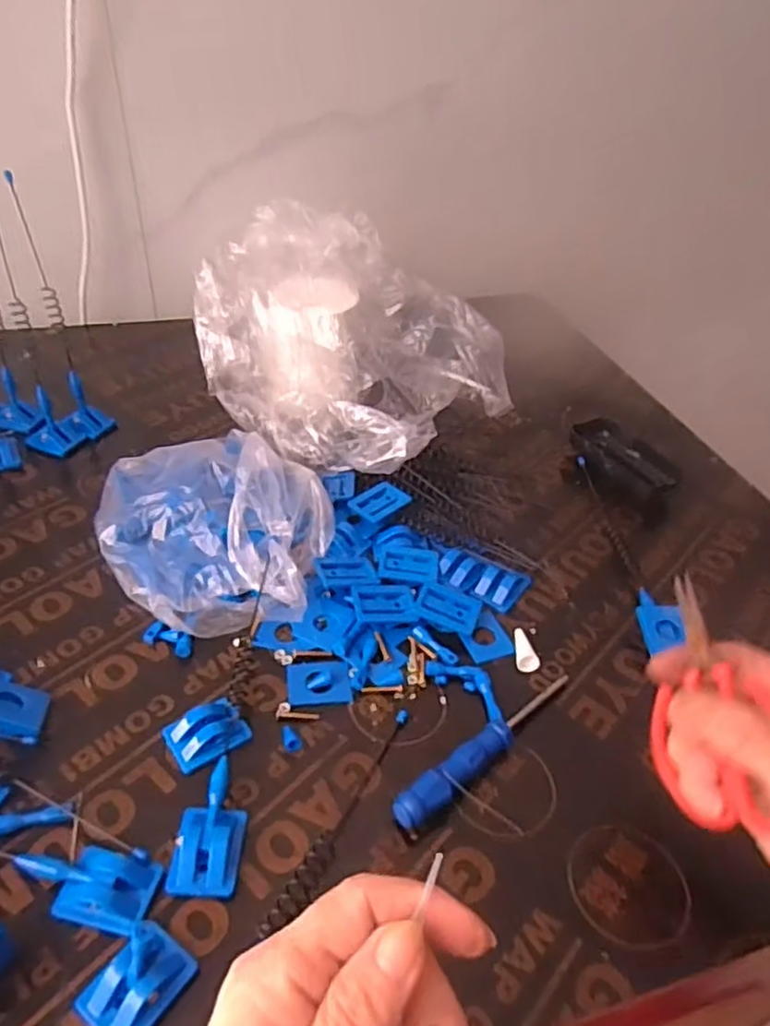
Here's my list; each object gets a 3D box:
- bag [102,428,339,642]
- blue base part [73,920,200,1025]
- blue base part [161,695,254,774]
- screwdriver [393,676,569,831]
[{"bbox_3d":[-0.127,0.004,0.534,0.160,0.054,0.198,-20,46,-26],"label":"bag"},{"bbox_3d":[-0.113,0.213,0.316,0.038,0.019,0.044,26,44,24],"label":"blue base part"},{"bbox_3d":[-0.106,0.131,0.416,0.044,0.013,0.036,-20,46,-26],"label":"blue base part"},{"bbox_3d":[0.064,0.137,0.416,0.149,0.022,0.017,-28,50,-33],"label":"screwdriver"}]

